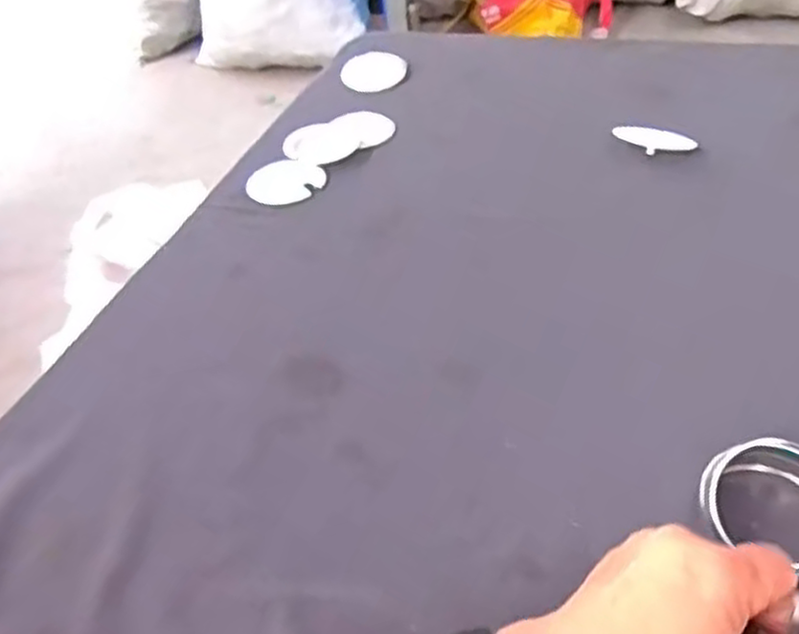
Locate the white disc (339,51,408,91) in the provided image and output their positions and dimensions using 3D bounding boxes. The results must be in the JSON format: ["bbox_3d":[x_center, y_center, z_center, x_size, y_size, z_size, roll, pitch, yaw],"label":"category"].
[{"bbox_3d":[-0.033,-0.316,0.941,0.082,0.007,0.111,-9,41,-1],"label":"white disc"}]

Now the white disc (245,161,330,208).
[{"bbox_3d":[-0.116,-0.137,0.746,0.070,0.006,0.075,-2,48,2],"label":"white disc"}]

